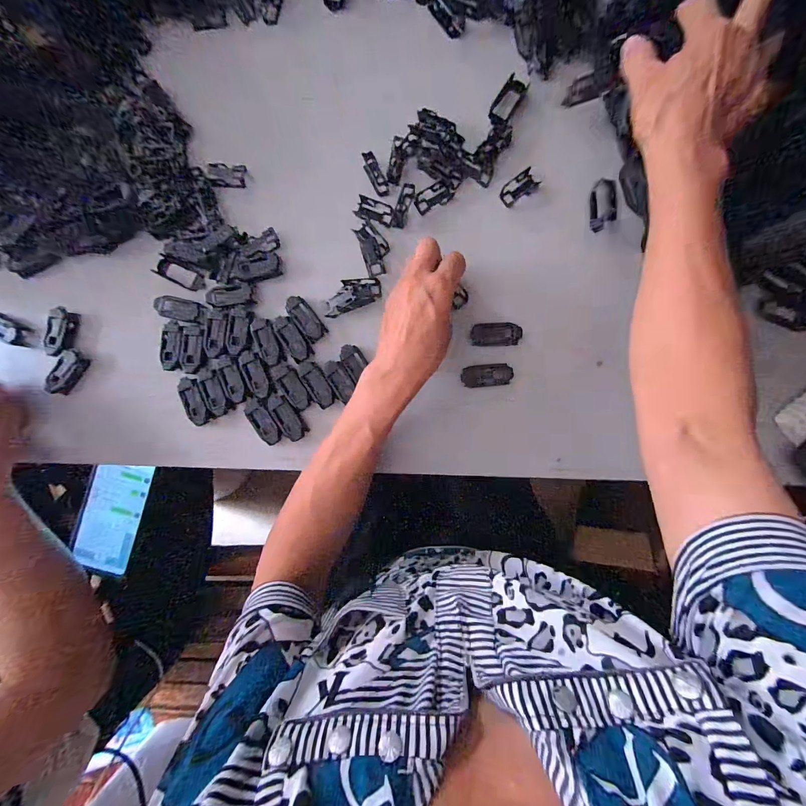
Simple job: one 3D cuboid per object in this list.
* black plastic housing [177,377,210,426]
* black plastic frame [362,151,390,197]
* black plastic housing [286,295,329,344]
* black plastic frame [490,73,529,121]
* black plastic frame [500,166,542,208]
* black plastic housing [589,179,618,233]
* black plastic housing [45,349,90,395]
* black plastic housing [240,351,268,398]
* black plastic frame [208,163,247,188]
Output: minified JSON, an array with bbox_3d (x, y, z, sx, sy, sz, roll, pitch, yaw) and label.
[{"bbox_3d":[-0.211,-0.002,0.361,0.023,0.007,0.049,-20,88,1],"label":"black plastic housing"},{"bbox_3d":[-0.028,-0.231,0.362,0.015,0.005,0.041,-28,105,0],"label":"black plastic frame"},{"bbox_3d":[-0.099,-0.086,0.361,0.022,0.004,0.049,-37,88,0],"label":"black plastic housing"},{"bbox_3d":[0.107,-0.309,0.364,0.023,0.004,0.049,32,89,2],"label":"black plastic frame"},{"bbox_3d":[0.120,-0.220,0.367,0.039,0.006,0.023,-35,88,0],"label":"black plastic frame"},{"bbox_3d":[0.196,-0.191,0.349,0.023,0.014,0.048,5,88,2],"label":"black plastic housing"},{"bbox_3d":[-0.350,-0.032,0.373,0.016,0.019,0.047,16,76,2],"label":"black plastic housing"},{"bbox_3d":[-0.150,-0.030,0.362,0.019,0.005,0.049,-24,88,1],"label":"black plastic housing"},{"bbox_3d":[-0.180,-0.233,0.366,0.039,0.004,0.025,6,88,2],"label":"black plastic frame"}]

